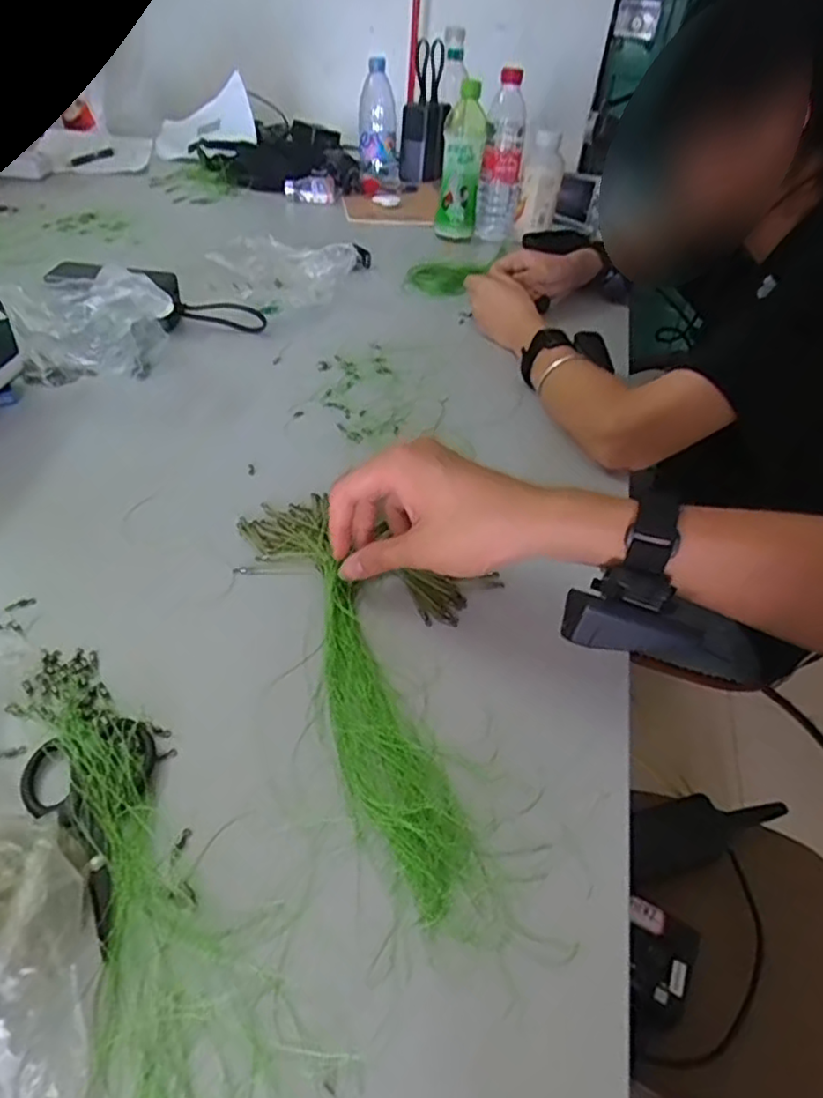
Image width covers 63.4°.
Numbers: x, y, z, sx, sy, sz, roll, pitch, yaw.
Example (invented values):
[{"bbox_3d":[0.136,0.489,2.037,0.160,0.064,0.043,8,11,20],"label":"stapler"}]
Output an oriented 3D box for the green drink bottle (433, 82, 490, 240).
[{"bbox_3d":[0.078,-0.595,1.034,0.064,0.204,0.072,9,42,2],"label":"green drink bottle"}]

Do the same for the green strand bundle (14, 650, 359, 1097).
[{"bbox_3d":[-0.115,0.157,0.297,0.078,0.014,0.320,-18,46,-26],"label":"green strand bundle"}]

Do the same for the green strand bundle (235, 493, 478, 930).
[{"bbox_3d":[-0.043,0.064,0.410,0.054,0.018,0.309,-11,45,-20],"label":"green strand bundle"}]

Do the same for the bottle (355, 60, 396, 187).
[{"bbox_3d":[-0.064,-0.819,1.283,0.077,0.196,0.055,3,40,-4],"label":"bottle"}]

